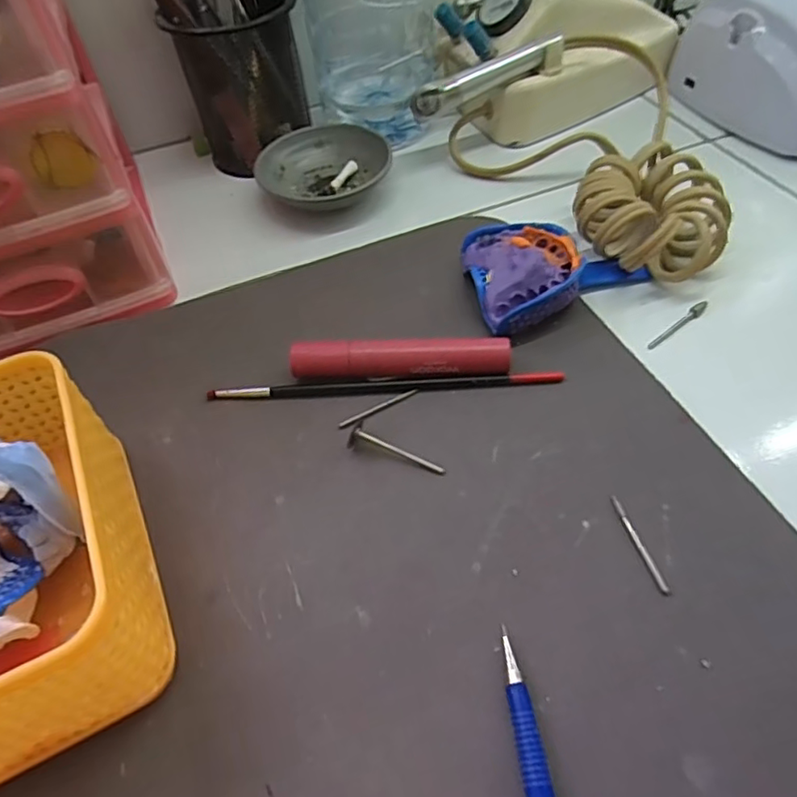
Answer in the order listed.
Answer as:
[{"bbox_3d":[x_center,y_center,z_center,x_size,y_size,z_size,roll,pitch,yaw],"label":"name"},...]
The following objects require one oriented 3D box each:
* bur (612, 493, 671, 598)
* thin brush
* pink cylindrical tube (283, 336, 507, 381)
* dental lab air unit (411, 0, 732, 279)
[{"bbox_3d":[0.094,0.055,0.232,0.004,0.004,0.041,-14,52,-6],"label":"bur"},{"bbox_3d":[-0.008,-0.008,0.292,0.169,0.005,0.009,-3,51,4],"label":"thin brush"},{"bbox_3d":[0.001,-0.018,0.290,0.104,0.019,0.014,-2,51,4],"label":"pink cylindrical tube"},{"bbox_3d":[0.102,-0.186,0.379,0.174,0.081,0.253,3,52,8],"label":"dental lab air unit"}]

